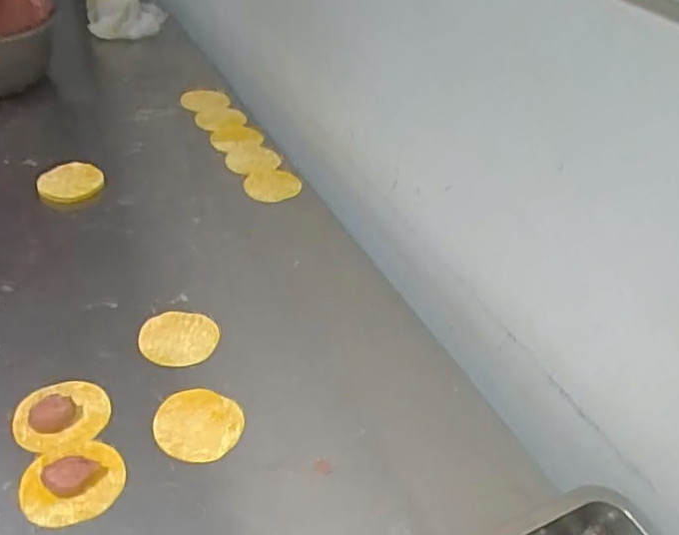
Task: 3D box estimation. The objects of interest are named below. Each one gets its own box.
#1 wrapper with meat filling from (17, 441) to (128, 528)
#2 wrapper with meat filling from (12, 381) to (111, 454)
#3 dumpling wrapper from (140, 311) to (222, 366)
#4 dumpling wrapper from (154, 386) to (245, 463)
[{"bbox_3d":[-0.237,0.185,0.547,0.085,0.028,0.073,-11,44,-22],"label":"wrapper with meat filling"},{"bbox_3d":[-0.268,0.138,0.593,0.084,0.021,0.072,-10,43,-20],"label":"wrapper with meat filling"},{"bbox_3d":[-0.179,0.078,0.693,0.083,0.010,0.075,2,45,-7],"label":"dumpling wrapper"},{"bbox_3d":[-0.138,0.155,0.608,0.079,0.010,0.075,9,48,-10],"label":"dumpling wrapper"}]

